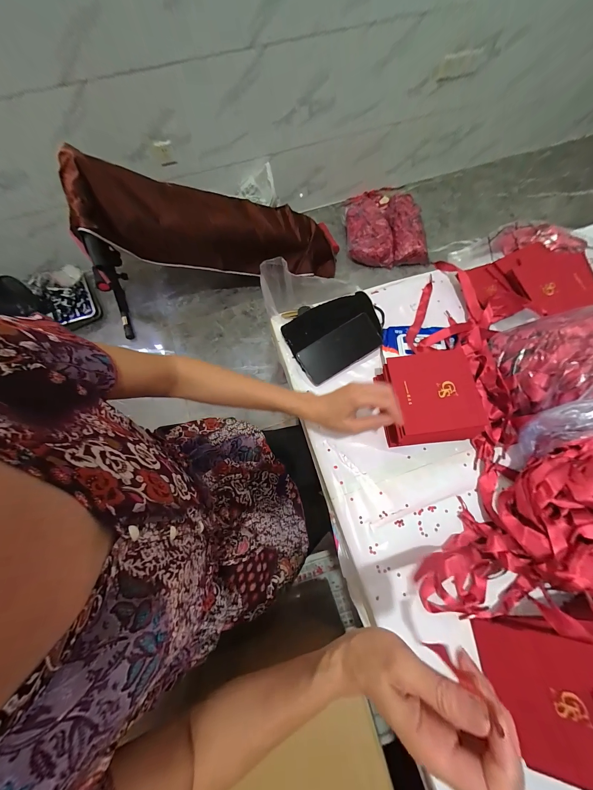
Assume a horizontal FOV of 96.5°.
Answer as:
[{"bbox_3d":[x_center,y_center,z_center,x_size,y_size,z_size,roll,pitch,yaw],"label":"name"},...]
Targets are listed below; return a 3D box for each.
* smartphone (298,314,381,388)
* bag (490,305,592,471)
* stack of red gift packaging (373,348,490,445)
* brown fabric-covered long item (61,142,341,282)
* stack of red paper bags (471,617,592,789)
[{"bbox_3d":[0.085,-0.088,0.525,0.157,0.014,0.078,-31,96,6],"label":"smartphone"},{"bbox_3d":[0.500,-0.037,0.434,0.287,0.100,0.223,-10,70,-2],"label":"bag"},{"bbox_3d":[0.235,0.007,0.482,0.161,0.073,0.152,-8,70,-1],"label":"stack of red gift packaging"},{"bbox_3d":[-0.360,-0.875,1.398,1.291,0.251,0.430,-7,68,-28],"label":"brown fabric-covered long item"},{"bbox_3d":[0.323,0.376,0.328,0.028,0.143,0.152,12,56,-37],"label":"stack of red paper bags"}]

